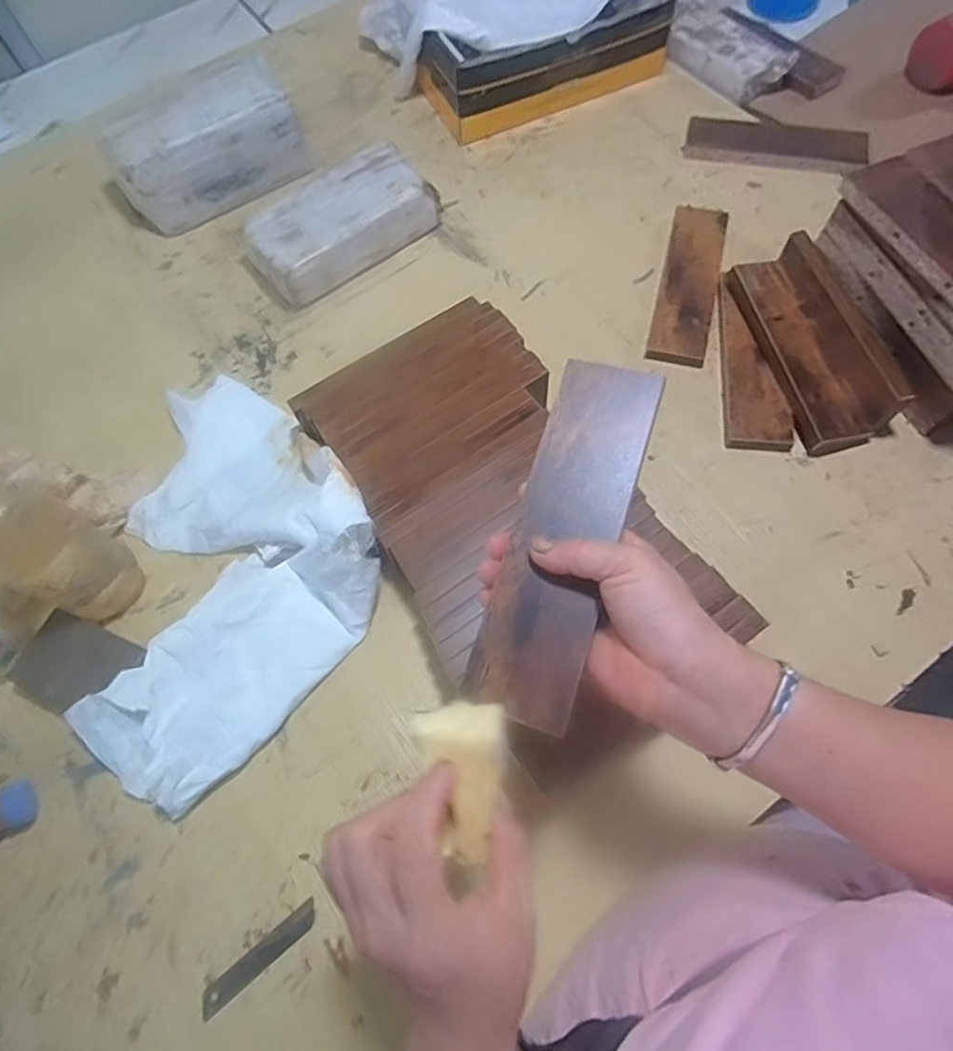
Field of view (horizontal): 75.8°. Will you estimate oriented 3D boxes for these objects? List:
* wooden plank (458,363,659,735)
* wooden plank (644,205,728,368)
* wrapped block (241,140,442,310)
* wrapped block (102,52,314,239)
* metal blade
[{"bbox_3d":[0.051,0.003,0.349,0.059,0.006,0.210,16,77,10],"label":"wooden plank"},{"bbox_3d":[0.239,-0.274,0.684,0.061,0.013,0.225,13,68,9],"label":"wooden plank"},{"bbox_3d":[-0.156,-0.346,0.713,0.213,0.068,0.109,-38,70,-13],"label":"wrapped block"},{"bbox_3d":[-0.319,-0.448,0.733,0.218,0.107,0.098,-32,69,-10],"label":"wrapped block"},{"bbox_3d":[-0.159,0.319,0.452,0.095,0.004,0.017,-37,71,-14],"label":"metal blade"}]

